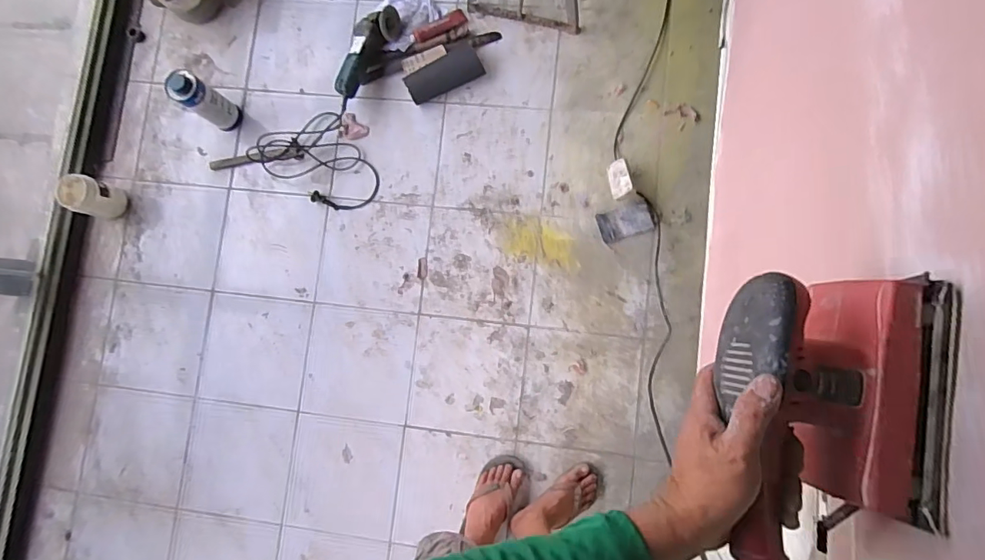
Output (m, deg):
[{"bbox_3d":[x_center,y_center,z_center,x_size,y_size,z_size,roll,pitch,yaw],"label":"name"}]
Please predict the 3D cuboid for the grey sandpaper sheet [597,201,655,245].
[{"bbox_3d":[0.359,-0.156,1.336,0.140,0.016,0.083,-17,83,4],"label":"grey sandpaper sheet"}]

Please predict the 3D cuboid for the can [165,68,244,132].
[{"bbox_3d":[-0.789,-0.490,1.375,0.082,0.219,0.082,-1,85,6],"label":"can"}]

